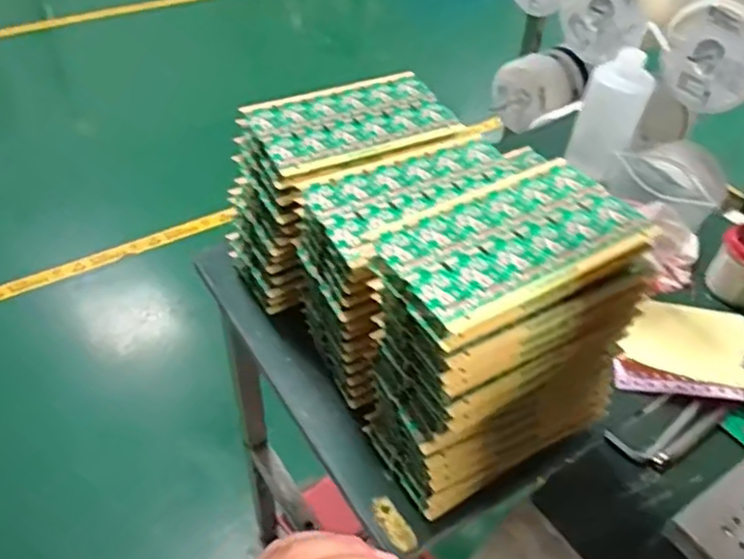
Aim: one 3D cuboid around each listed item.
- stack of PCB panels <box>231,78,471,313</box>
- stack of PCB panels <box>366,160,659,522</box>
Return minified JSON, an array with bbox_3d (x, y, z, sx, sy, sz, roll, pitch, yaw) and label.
[{"bbox_3d":[-0.028,-0.081,0.649,0.197,0.178,0.112,-23,53,-22],"label":"stack of PCB panels"},{"bbox_3d":[0.088,0.048,0.501,0.163,0.212,0.110,-21,52,-20],"label":"stack of PCB panels"}]

